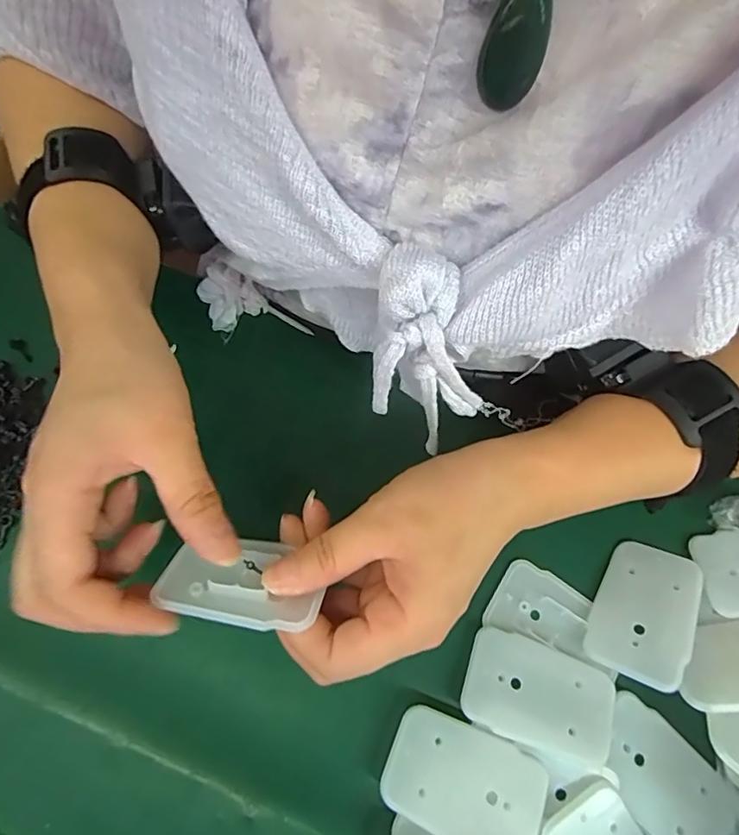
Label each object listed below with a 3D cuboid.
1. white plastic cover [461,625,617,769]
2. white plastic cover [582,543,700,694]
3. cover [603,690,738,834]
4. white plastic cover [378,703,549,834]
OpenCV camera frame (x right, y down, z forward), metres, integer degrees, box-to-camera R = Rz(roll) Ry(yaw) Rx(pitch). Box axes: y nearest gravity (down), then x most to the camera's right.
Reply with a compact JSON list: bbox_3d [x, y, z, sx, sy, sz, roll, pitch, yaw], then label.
[{"bbox_3d":[0.080,0.131,0.247,0.067,0.004,0.043,21,70,7],"label":"white plastic cover"},{"bbox_3d":[0.139,0.097,0.265,0.043,0.004,0.069,14,55,32],"label":"white plastic cover"},{"bbox_3d":[0.133,0.164,0.236,0.041,0.007,0.063,-39,75,-15],"label":"cover"},{"bbox_3d":[0.041,0.159,0.228,0.067,0.005,0.043,21,70,6],"label":"white plastic cover"}]

